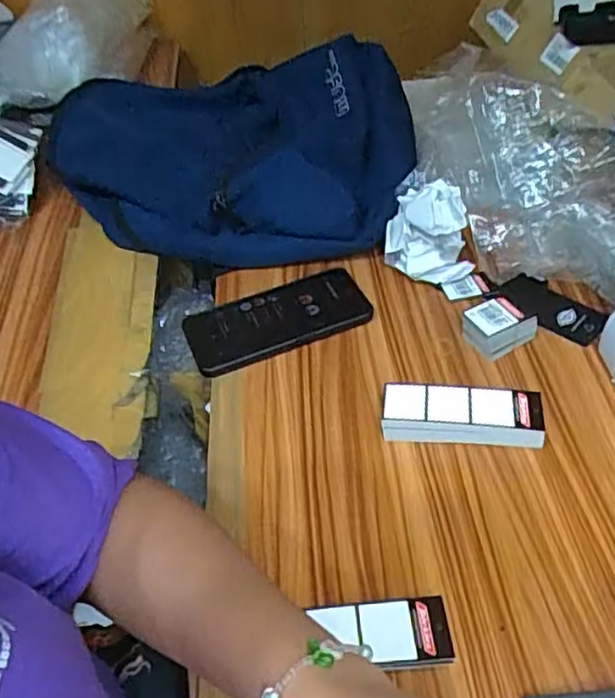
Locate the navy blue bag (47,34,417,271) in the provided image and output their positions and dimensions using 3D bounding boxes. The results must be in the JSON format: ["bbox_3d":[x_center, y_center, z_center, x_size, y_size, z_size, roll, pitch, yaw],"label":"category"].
[{"bbox_3d":[-0.102,-0.241,0.737,0.435,0.106,0.315,8,48,14],"label":"navy blue bag"}]

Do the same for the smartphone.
[{"bbox_3d":[-0.027,-0.027,0.589,0.168,0.015,0.079,-19,47,-12],"label":"smartphone"}]

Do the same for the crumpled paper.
[{"bbox_3d":[0.110,-0.111,0.599,0.087,0.099,0.047,32,57,31],"label":"crumpled paper"}]

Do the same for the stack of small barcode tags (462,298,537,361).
[{"bbox_3d":[0.166,-0.020,0.550,0.054,0.036,0.042,-26,49,-18],"label":"stack of small barcode tags"}]

